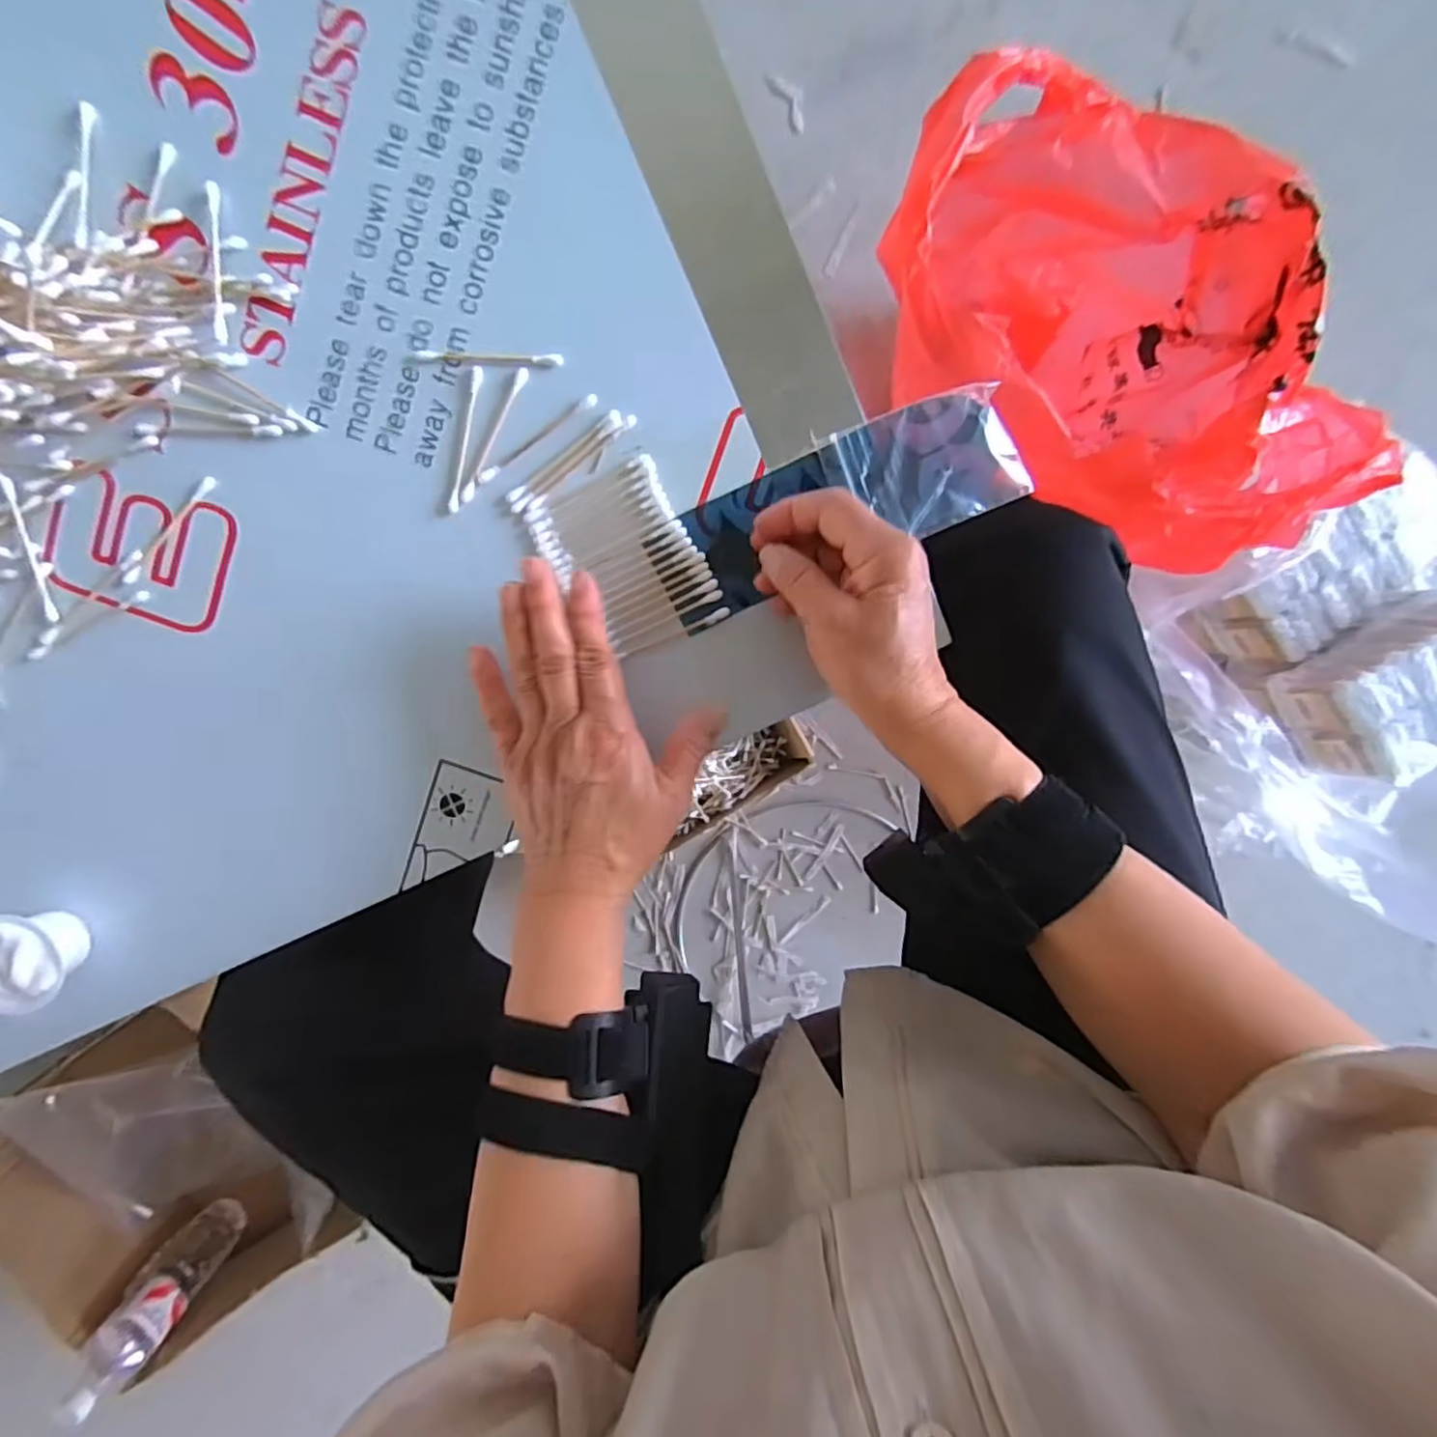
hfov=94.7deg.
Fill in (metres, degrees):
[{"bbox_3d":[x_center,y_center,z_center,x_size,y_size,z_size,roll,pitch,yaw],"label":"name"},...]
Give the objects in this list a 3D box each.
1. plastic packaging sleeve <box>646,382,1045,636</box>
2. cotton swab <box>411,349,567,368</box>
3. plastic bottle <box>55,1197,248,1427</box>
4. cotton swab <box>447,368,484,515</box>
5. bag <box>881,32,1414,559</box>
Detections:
[{"bbox_3d":[0.062,-0.112,0.354,0.197,0.009,0.063,-22,98,3],"label":"plastic packaging sleeve"},{"bbox_3d":[-0.119,-0.185,0.340,0.078,0.004,0.006,3,99,-1],"label":"cotton swab"},{"bbox_3d":[-0.686,0.710,0.816,0.077,0.208,0.072,39,96,-6],"label":"plastic bottle"},{"bbox_3d":[-0.132,-0.145,0.346,0.006,0.004,0.074,13,98,-3],"label":"cotton swab"},{"bbox_3d":[0.330,-0.332,0.621,0.423,0.323,0.275,41,96,-6],"label":"bag"}]

